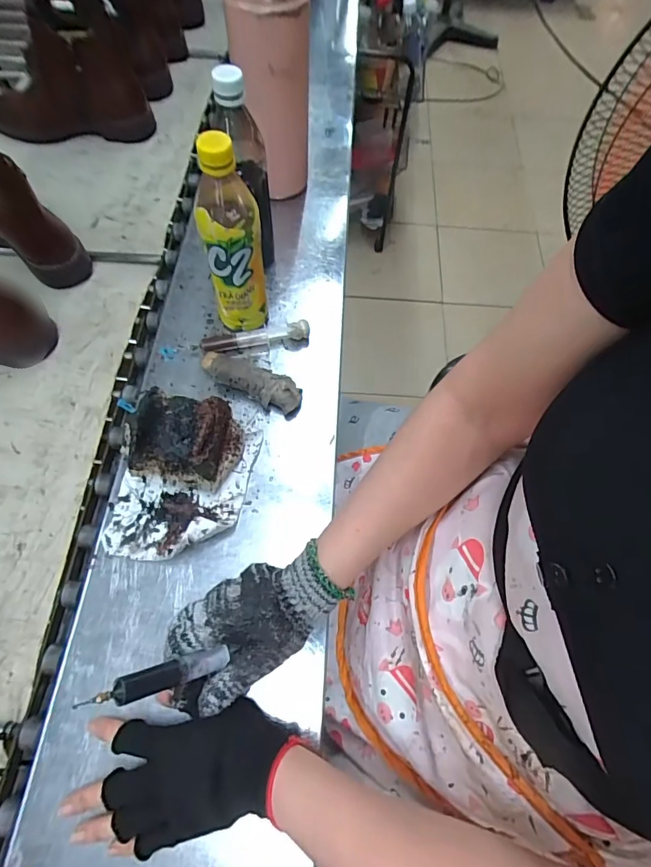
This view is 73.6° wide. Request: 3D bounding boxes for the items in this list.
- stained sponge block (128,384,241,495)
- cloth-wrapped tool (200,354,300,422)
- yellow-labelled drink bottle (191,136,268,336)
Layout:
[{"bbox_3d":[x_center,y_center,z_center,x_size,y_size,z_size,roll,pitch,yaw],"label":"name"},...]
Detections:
[{"bbox_3d":[-0.136,0.007,0.430,0.093,0.086,0.080,3,64,-1],"label":"stained sponge block"},{"bbox_3d":[-0.086,-0.059,0.501,0.121,0.028,0.035,23,65,9],"label":"cloth-wrapped tool"},{"bbox_3d":[-0.097,-0.196,0.461,0.060,0.215,0.059,-8,65,-7],"label":"yellow-labelled drink bottle"}]

